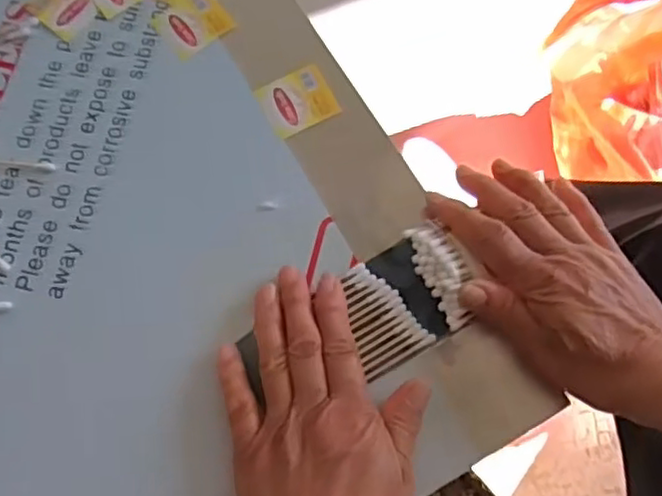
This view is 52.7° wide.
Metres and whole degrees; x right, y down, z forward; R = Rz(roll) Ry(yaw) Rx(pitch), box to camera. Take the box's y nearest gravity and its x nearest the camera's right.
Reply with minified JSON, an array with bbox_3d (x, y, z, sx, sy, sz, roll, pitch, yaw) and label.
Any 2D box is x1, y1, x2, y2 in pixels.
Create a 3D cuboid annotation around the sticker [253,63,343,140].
[{"bbox_3d":[-0.021,-0.093,0.420,0.043,0.004,0.040,-27,75,-6],"label":"sticker"}]

